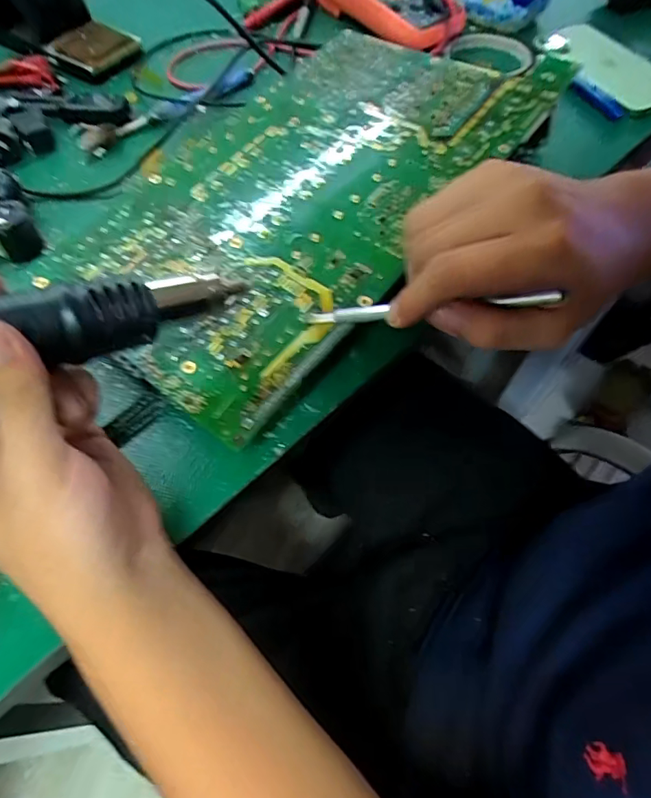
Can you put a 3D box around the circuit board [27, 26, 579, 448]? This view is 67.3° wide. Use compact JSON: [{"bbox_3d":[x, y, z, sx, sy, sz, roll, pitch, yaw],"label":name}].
[{"bbox_3d":[-0.016,-0.159,0.337,0.215,0.015,0.347,34,70,20],"label":"circuit board"}]

